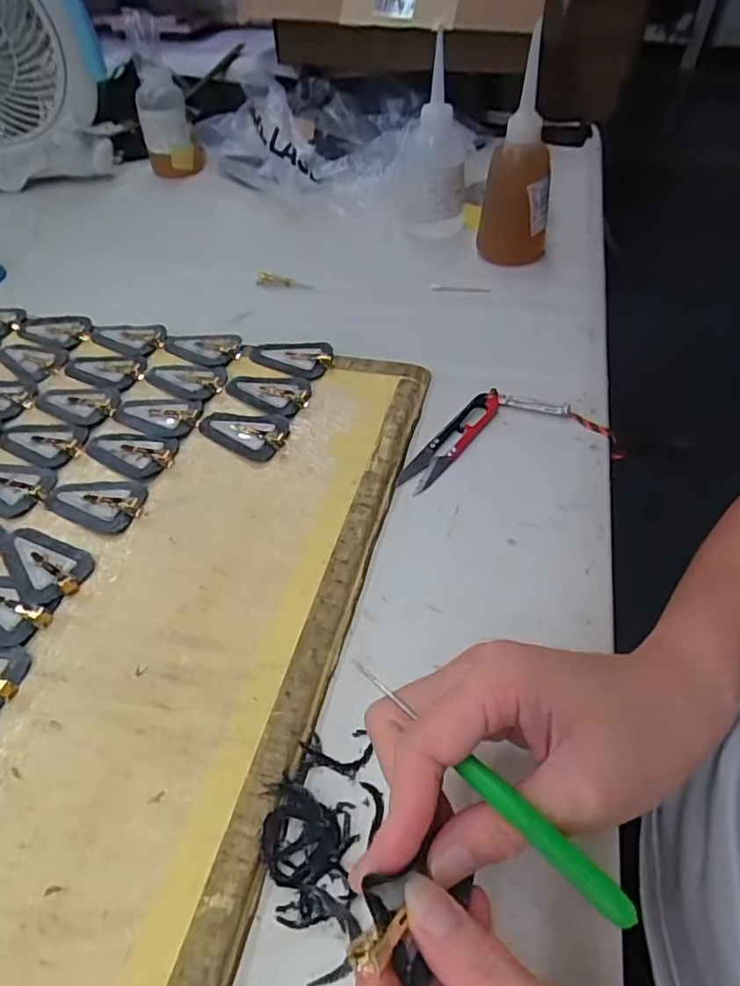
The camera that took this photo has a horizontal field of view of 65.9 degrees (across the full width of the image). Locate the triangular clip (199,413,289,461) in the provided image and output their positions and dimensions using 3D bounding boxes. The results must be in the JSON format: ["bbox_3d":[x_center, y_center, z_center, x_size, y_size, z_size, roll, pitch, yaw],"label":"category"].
[{"bbox_3d":[-0.091,-0.046,0.406,0.069,0.007,0.040,17,52,16],"label":"triangular clip"}]

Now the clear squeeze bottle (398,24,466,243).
[{"bbox_3d":[0.065,-0.341,0.560,0.063,0.154,0.055,4,50,6],"label":"clear squeeze bottle"}]

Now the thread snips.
[{"bbox_3d":[0.058,-0.039,0.401,0.024,0.008,0.109,29,57,24],"label":"thread snips"}]

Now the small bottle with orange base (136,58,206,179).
[{"bbox_3d":[-0.253,-0.458,0.714,0.063,0.118,0.059,-19,52,-14],"label":"small bottle with orange base"}]

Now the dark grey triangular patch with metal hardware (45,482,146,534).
[{"bbox_3d":[-0.179,0.003,0.370,0.065,0.007,0.039,12,51,12],"label":"dark grey triangular patch with metal hardware"}]

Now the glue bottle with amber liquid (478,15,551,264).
[{"bbox_3d":[0.143,-0.305,0.527,0.062,0.162,0.069,12,51,12],"label":"glue bottle with amber liquid"}]

